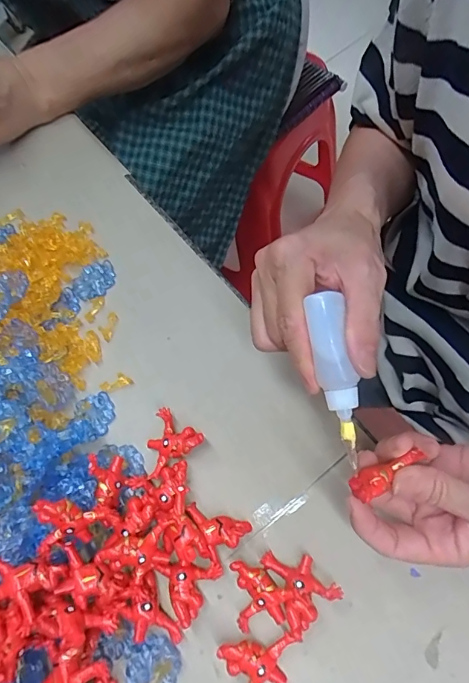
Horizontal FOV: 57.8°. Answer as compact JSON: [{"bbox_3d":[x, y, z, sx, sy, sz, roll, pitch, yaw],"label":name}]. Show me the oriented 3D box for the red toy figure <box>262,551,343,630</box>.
[{"bbox_3d":[0.040,0.145,0.262,0.028,0.018,0.044,-41,70,-10],"label":"red toy figure"}]

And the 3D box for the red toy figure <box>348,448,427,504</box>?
[{"bbox_3d":[0.083,0.070,0.230,0.044,0.010,0.014,-22,67,-23],"label":"red toy figure"}]

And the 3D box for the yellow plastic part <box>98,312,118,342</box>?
[{"bbox_3d":[-0.103,-0.013,0.344,0.012,0.004,0.025,10,69,10],"label":"yellow plastic part"}]

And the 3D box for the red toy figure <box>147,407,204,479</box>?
[{"bbox_3d":[-0.049,0.069,0.302,0.043,0.012,0.037,-34,68,-8],"label":"red toy figure"}]

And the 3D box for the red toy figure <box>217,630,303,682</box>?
[{"bbox_3d":[0.019,0.191,0.252,0.046,0.015,0.037,-24,67,-4],"label":"red toy figure"}]

